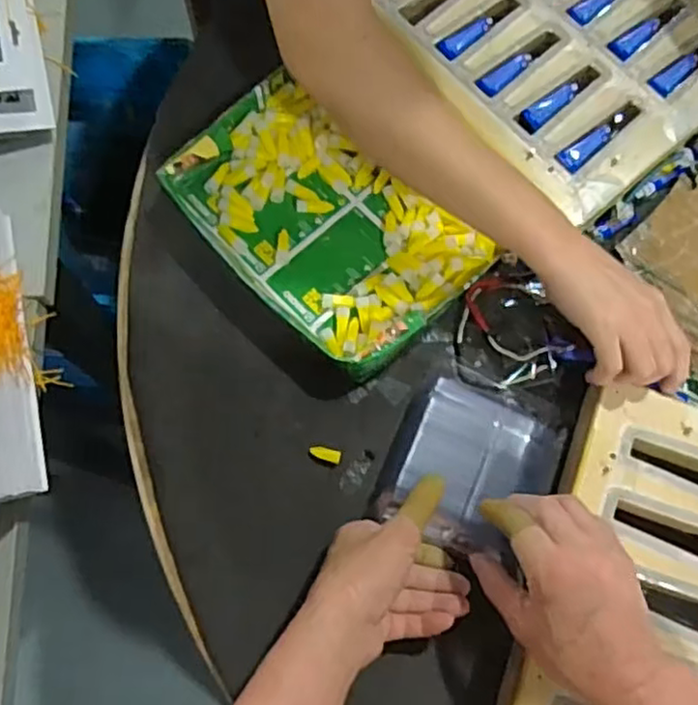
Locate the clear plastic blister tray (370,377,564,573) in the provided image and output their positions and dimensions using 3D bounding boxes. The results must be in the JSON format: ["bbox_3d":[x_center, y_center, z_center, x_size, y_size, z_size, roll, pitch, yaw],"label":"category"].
[{"bbox_3d":[0.094,0.088,0.522,0.122,0.027,0.120,24,74,5],"label":"clear plastic blister tray"}]

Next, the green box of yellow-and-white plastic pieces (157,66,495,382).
[{"bbox_3d":[-0.021,-0.112,0.581,0.253,0.038,0.175,42,77,10],"label":"green box of yellow-and-white plastic pieces"}]

